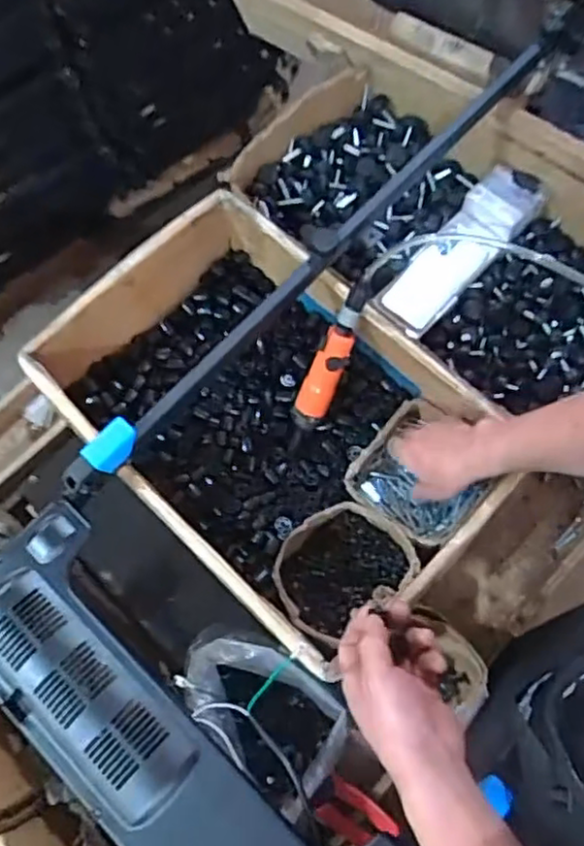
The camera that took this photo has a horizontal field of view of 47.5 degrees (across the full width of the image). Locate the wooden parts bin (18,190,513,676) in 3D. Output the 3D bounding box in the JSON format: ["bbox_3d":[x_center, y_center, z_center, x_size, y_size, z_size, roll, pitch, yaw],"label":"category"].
[{"bbox_3d":[-0.024,-0.001,0.826,0.504,0.164,0.337,43,78,14],"label":"wooden parts bin"}]

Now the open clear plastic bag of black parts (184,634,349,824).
[{"bbox_3d":[-0.032,0.307,0.708,0.168,0.123,0.127,29,75,11],"label":"open clear plastic bag of black parts"}]

